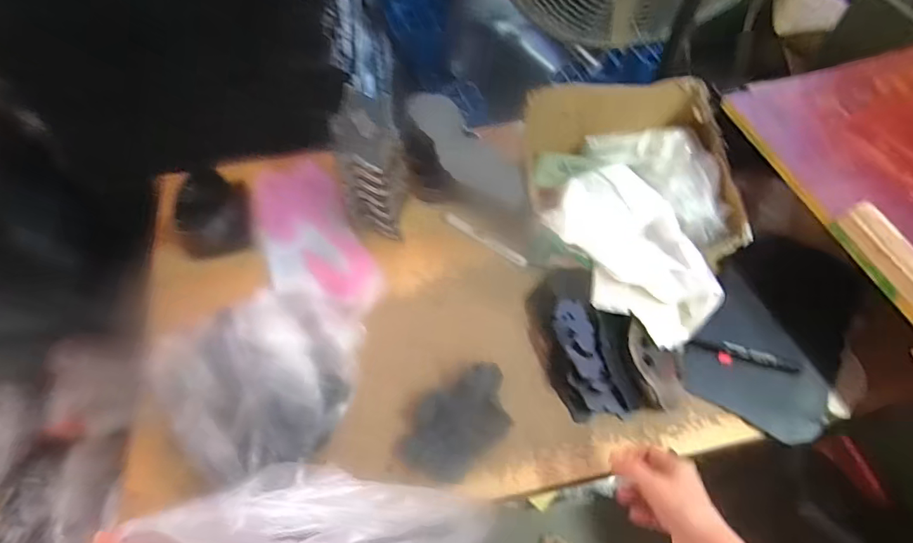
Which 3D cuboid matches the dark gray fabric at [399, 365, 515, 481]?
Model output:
[{"bbox_3d":[0.003,0.181,0.592,0.147,0.031,0.094,-39,66,-18],"label":"dark gray fabric"}]

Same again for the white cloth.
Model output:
[{"bbox_3d":[0.241,-0.030,0.694,0.176,0.066,0.283,-19,61,-9],"label":"white cloth"}]

